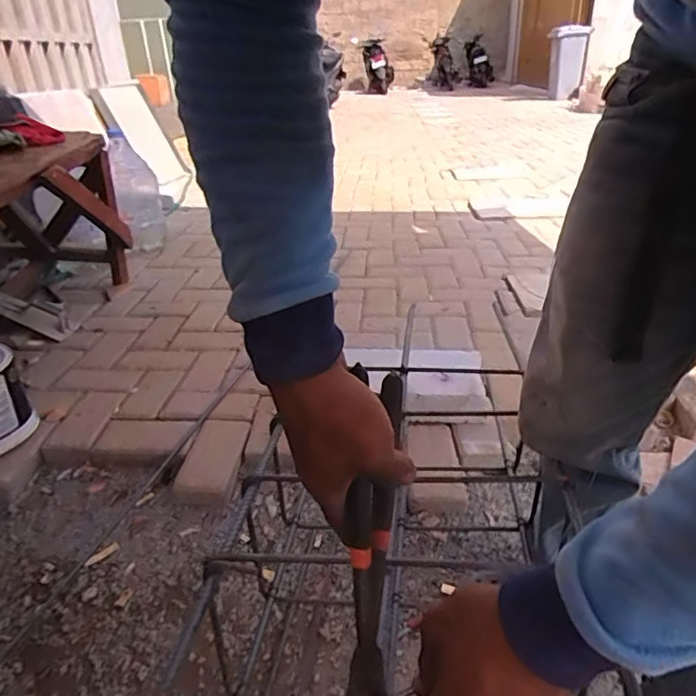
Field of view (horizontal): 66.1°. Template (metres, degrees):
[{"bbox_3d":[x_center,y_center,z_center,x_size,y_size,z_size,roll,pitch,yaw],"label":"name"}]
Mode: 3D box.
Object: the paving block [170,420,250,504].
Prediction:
[{"bbox_3d":[-0.269,0.229,1.084,0.107,0.049,0.205,2,31,7],"label":"paving block"}]

